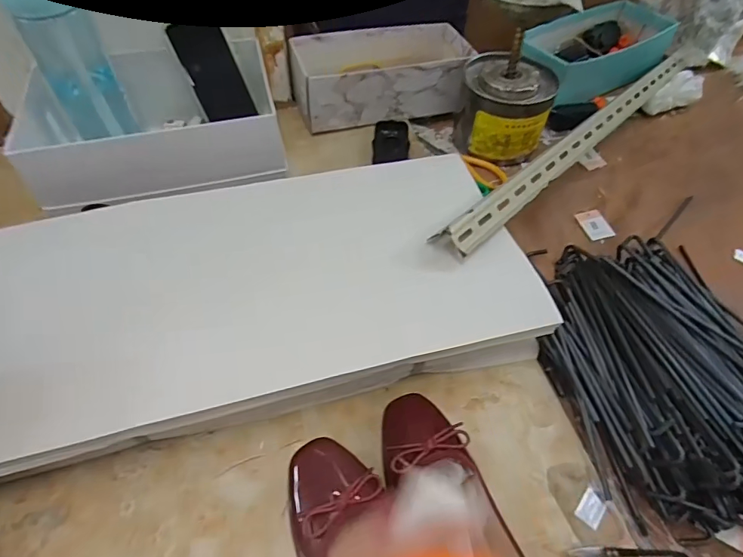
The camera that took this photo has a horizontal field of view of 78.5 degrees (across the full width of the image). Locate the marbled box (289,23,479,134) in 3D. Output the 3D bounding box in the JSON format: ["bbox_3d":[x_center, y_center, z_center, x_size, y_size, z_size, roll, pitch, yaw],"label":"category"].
[{"bbox_3d":[0.019,-0.316,0.722,0.278,0.097,0.130,-6,54,-6],"label":"marbled box"}]

